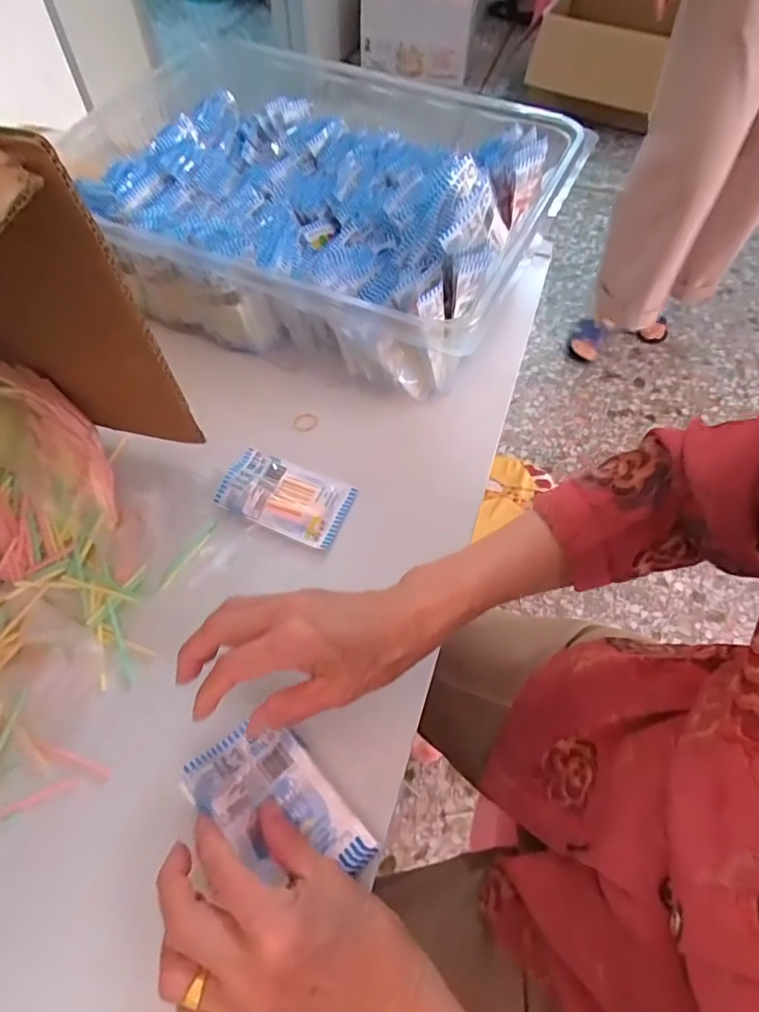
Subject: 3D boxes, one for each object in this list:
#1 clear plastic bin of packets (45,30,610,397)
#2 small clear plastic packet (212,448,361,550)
[{"bbox_3d":[-0.040,-0.301,0.579,0.414,0.131,0.379,24,61,14],"label":"clear plastic bin of packets"},{"bbox_3d":[-0.077,-0.010,0.468,0.102,0.009,0.063,18,60,11],"label":"small clear plastic packet"}]

